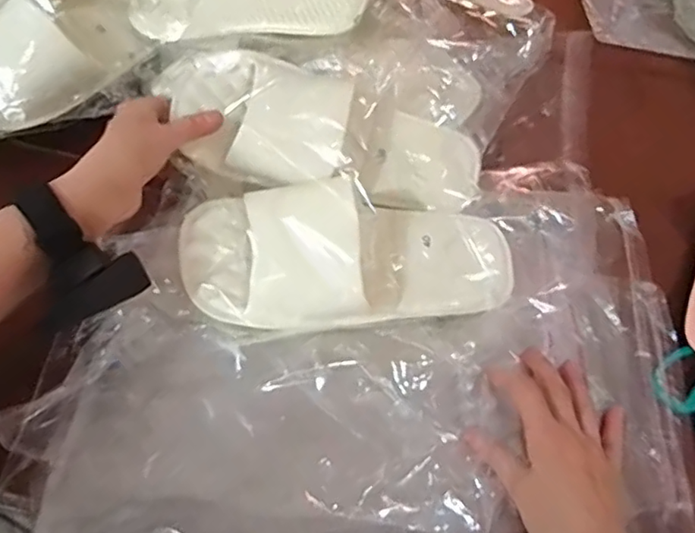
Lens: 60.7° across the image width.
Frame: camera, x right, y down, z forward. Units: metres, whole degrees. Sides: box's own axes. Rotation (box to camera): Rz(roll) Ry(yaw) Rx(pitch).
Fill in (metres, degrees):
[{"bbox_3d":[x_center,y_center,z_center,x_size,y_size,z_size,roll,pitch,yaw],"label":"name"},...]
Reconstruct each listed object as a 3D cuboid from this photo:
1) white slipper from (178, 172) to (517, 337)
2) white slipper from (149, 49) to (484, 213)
[{"bbox_3d":[0.005,-0.022,0.471,0.263,0.063,0.122,-11,55,-11],"label":"white slipper"},{"bbox_3d":[-0.009,-0.112,0.519,0.260,0.078,0.098,14,50,-15],"label":"white slipper"}]

